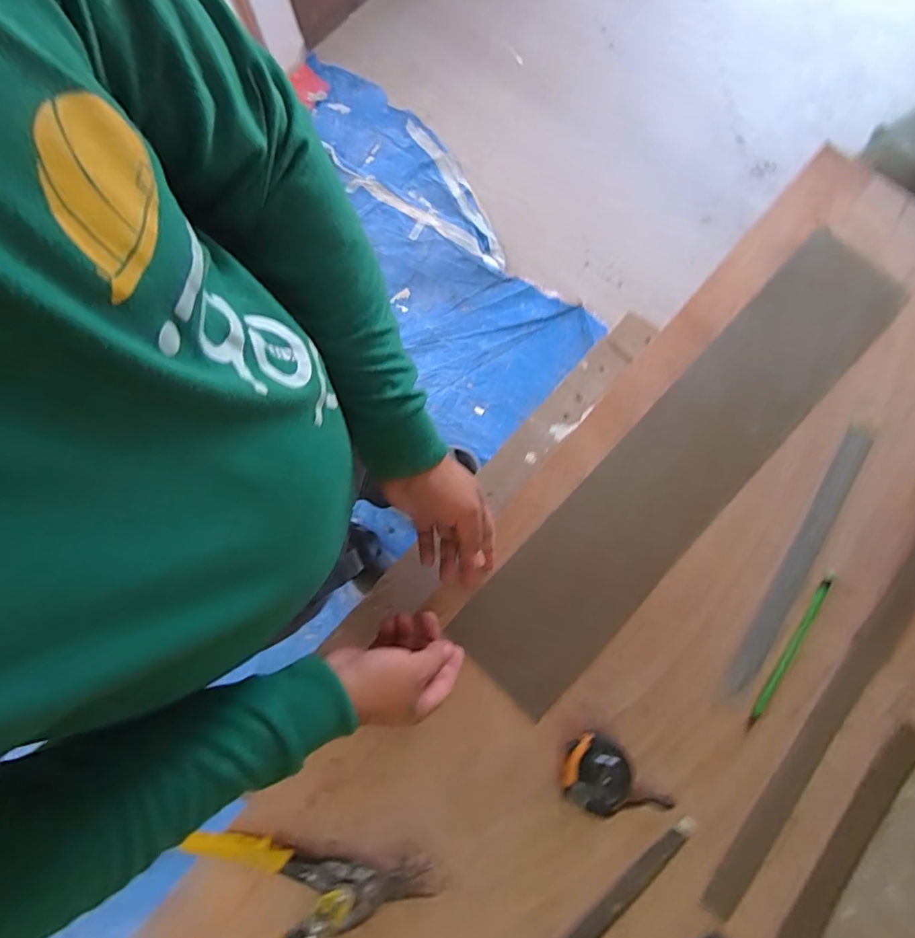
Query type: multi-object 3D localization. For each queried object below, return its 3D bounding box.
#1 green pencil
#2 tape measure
[{"bbox_3d":[0.329,0.179,0.522,0.010,0.004,0.172,35,82,7],"label":"green pencil"},{"bbox_3d":[0.151,0.293,0.490,0.108,0.031,0.060,24,81,6],"label":"tape measure"}]

